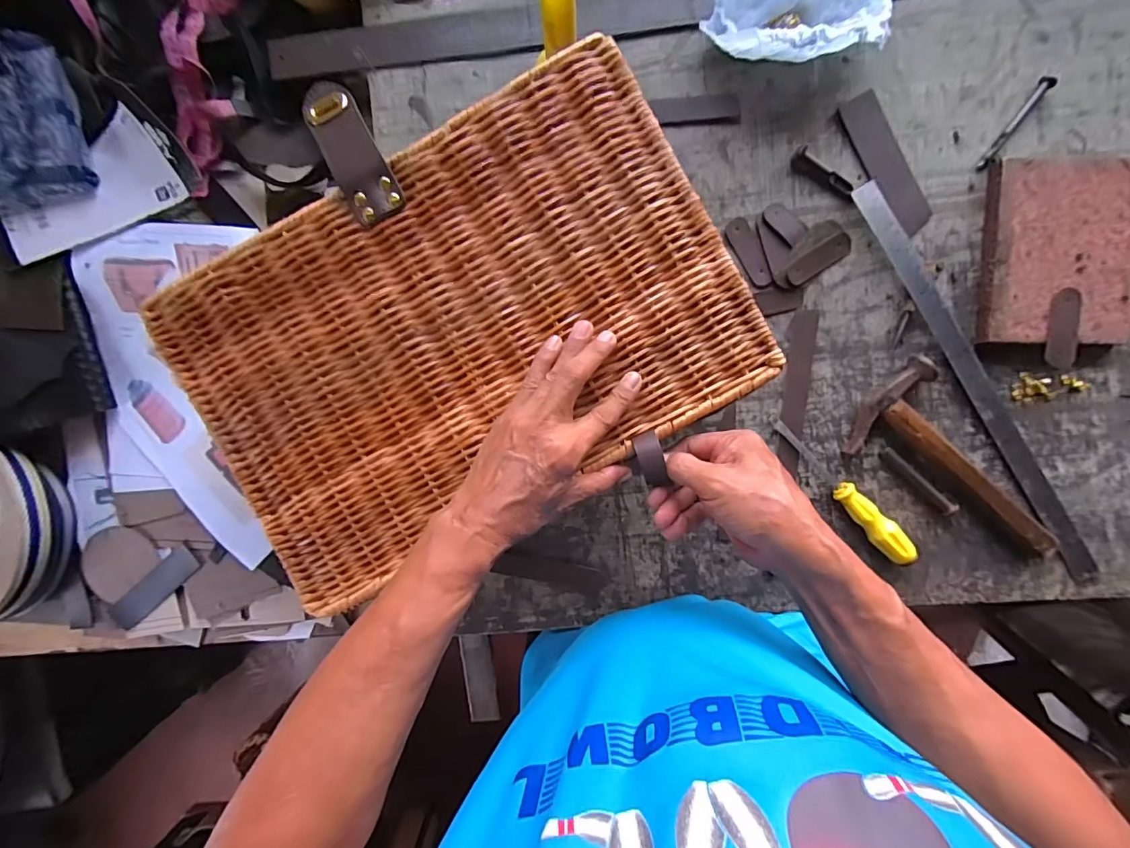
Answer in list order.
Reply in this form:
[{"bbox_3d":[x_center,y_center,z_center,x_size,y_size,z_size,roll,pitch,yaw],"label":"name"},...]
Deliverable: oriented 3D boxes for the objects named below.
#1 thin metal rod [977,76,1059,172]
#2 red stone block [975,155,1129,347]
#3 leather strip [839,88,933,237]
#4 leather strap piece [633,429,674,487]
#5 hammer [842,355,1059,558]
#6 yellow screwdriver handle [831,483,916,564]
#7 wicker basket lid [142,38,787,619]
[{"bbox_3d":[0.455,-0.306,0.478,0.013,0.012,0.111,38,94,0],"label":"thin metal rod"},{"bbox_3d":[0.497,-0.171,0.478,0.135,0.026,0.179,2,93,3],"label":"red stone block"},{"bbox_3d":[0.332,-0.268,0.489,0.041,0.010,0.147,-27,92,4],"label":"leather strip"},{"bbox_3d":[0.064,0.026,0.354,0.018,0.008,0.040,-14,85,3],"label":"leather strap piece"},{"bbox_3d":[0.396,0.060,0.494,0.104,0.031,0.240,-39,91,4],"label":"hammer"},{"bbox_3d":[0.324,0.104,0.505,0.028,0.031,0.096,-45,90,4],"label":"yellow screwdriver handle"},{"bbox_3d":[-0.085,-0.066,0.366,0.409,0.011,0.272,-28,92,4],"label":"wicker basket lid"}]

